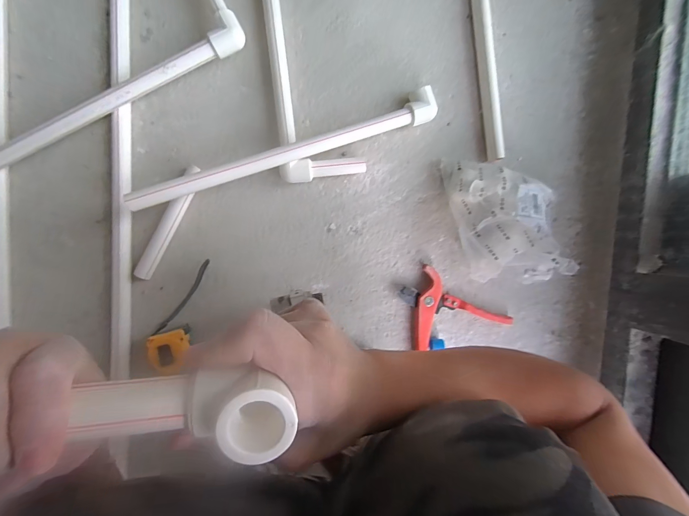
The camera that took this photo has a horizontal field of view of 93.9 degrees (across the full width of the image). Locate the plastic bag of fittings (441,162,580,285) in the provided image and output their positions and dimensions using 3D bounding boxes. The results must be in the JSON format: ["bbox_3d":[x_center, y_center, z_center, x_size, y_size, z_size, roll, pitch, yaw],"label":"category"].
[{"bbox_3d":[0.240,-0.058,0.500,0.152,0.108,0.186,3,93,-4],"label":"plastic bag of fittings"}]

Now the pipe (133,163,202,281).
[{"bbox_3d":[-0.275,-0.054,0.505,0.022,0.020,0.192,28,91,-5],"label":"pipe"}]

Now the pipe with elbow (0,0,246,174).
[{"bbox_3d":[-0.514,-0.220,0.479,0.762,0.060,0.205,-32,94,-1],"label":"pipe with elbow"}]

